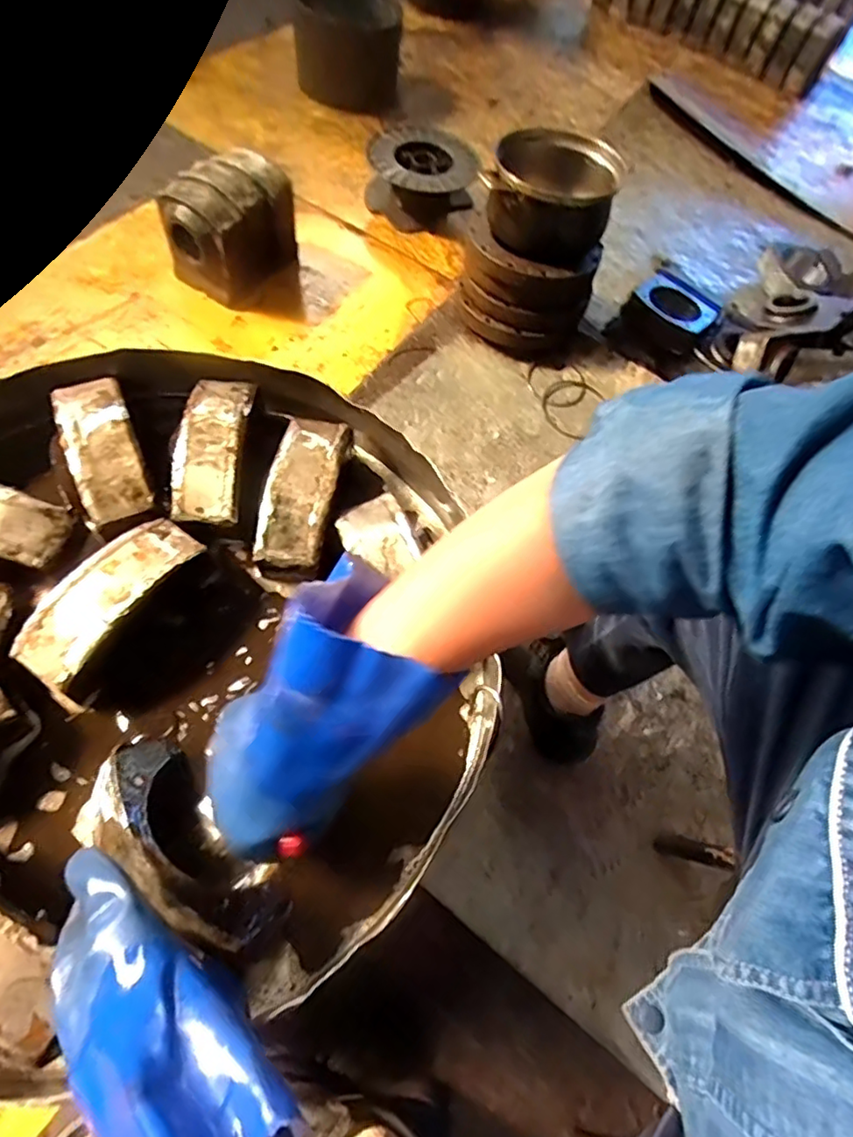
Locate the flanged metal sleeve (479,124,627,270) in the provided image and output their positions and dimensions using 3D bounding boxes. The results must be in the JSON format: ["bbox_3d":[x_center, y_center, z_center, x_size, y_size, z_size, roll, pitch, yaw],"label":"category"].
[{"bbox_3d":[0.220,-0.667,1.085,0.224,0.127,0.196,22,61,3],"label":"flanged metal sleeve"}]

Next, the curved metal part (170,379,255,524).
[{"bbox_3d":[-0.207,-0.119,0.578,0.062,0.029,0.157,4,62,-7],"label":"curved metal part"}]

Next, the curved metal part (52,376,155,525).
[{"bbox_3d":[-0.306,-0.118,0.568,0.063,0.029,0.152,-20,67,-19],"label":"curved metal part"}]

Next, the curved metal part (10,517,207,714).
[{"bbox_3d":[-0.269,0.025,0.512,0.065,0.046,0.167,31,62,8],"label":"curved metal part"}]

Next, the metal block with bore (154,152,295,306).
[{"bbox_3d":[-0.393,-0.694,1.222,0.169,0.178,0.228,32,62,8],"label":"metal block with bore"}]

